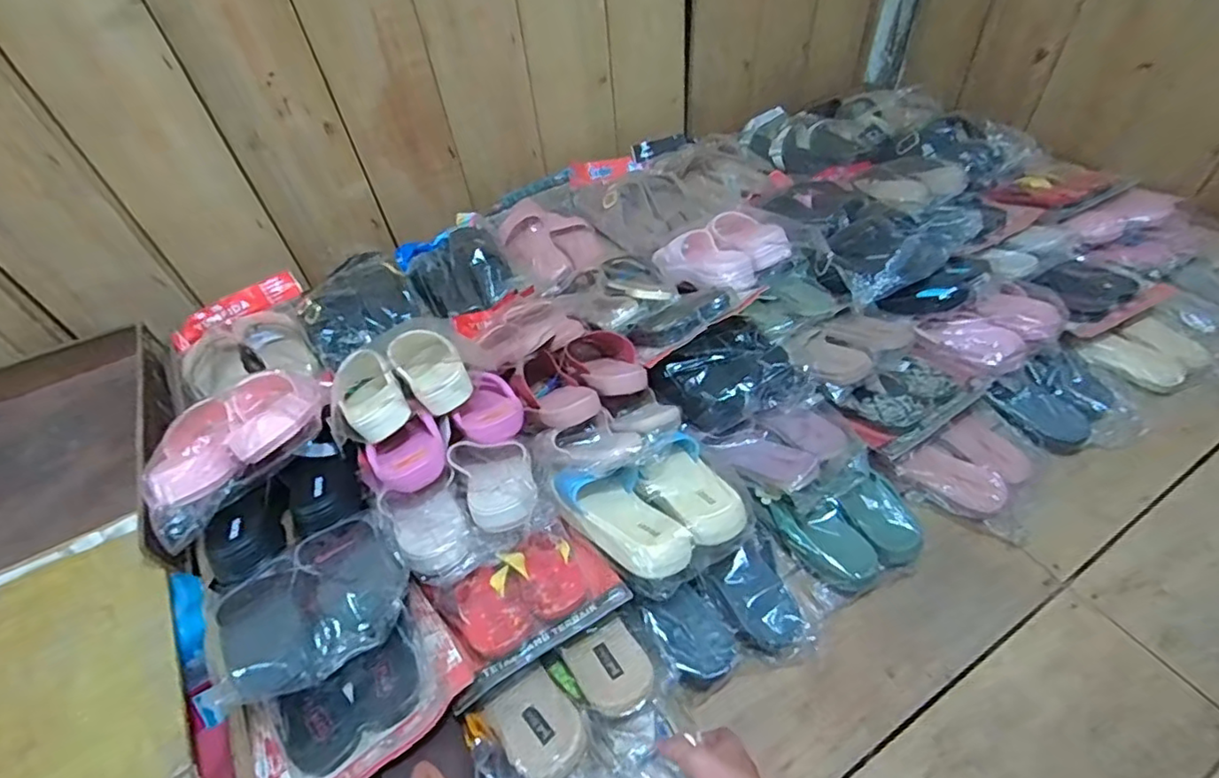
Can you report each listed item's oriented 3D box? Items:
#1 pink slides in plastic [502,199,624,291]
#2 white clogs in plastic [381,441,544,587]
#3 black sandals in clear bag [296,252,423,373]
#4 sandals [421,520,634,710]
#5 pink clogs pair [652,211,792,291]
[{"bbox_3d":[-0.108,-0.301,1.169,0.180,0.057,0.282,-30,53,-18],"label":"pink slides in plastic"},{"bbox_3d":[-0.175,0.137,0.732,0.183,0.073,0.159,-31,53,-19],"label":"white clogs in plastic"},{"bbox_3d":[-0.446,-0.156,1.043,0.180,0.076,0.244,-28,52,-16],"label":"black sandals in clear bag"},{"bbox_3d":[-0.097,0.230,0.670,0.199,0.046,0.152,-26,37,-18],"label":"sandals"},{"bbox_3d":[0.199,-0.241,1.036,0.195,0.085,0.208,-3,50,4],"label":"pink clogs pair"}]

